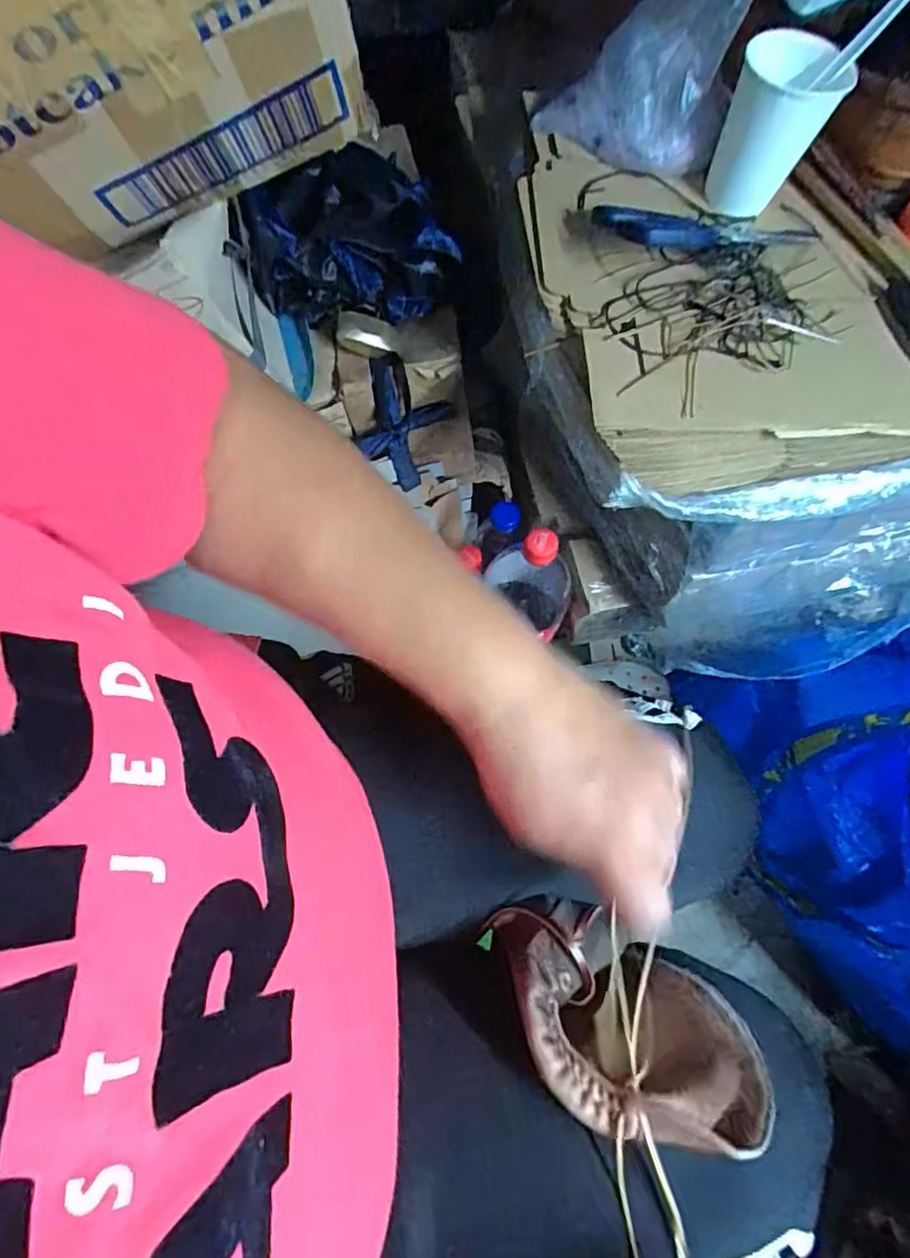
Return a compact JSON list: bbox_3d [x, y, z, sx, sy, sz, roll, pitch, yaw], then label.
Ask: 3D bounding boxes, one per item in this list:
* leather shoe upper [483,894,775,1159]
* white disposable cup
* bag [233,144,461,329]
[{"bbox_3d":[0.079,0.190,0.297,0.135,0.056,0.079,32,70,11],"label":"leather shoe upper"},{"bbox_3d":[0.227,-0.359,0.439,0.066,0.084,0.069,1,68,-2],"label":"white disposable cup"},{"bbox_3d":[-0.086,-0.306,0.494,0.159,0.127,0.058,-9,68,-6],"label":"bag"}]

